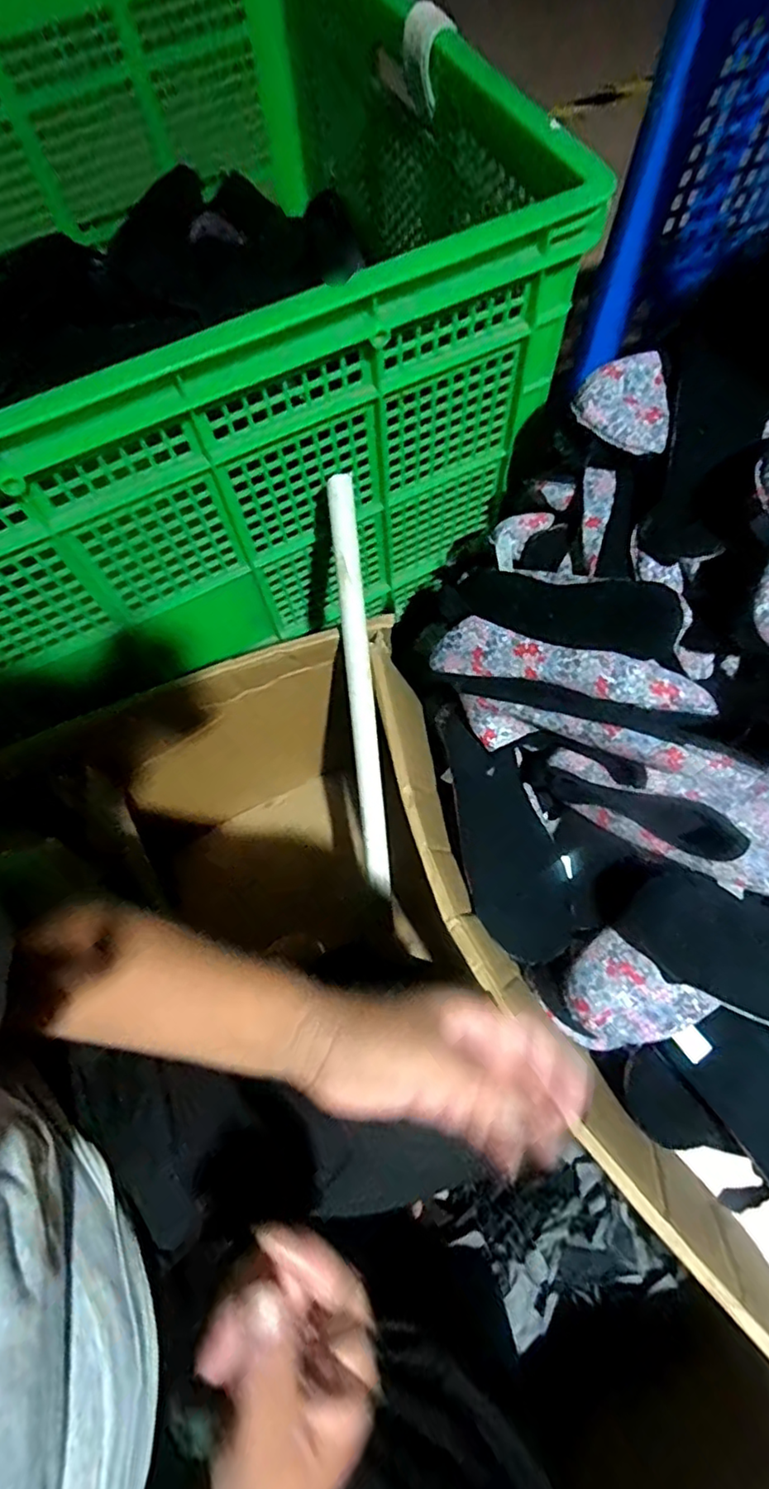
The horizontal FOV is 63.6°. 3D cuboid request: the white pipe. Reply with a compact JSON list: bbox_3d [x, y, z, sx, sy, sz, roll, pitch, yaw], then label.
[{"bbox_3d":[-0.023,-0.042,0.608,0.021,0.017,0.405,-5,102,1],"label":"white pipe"}]

